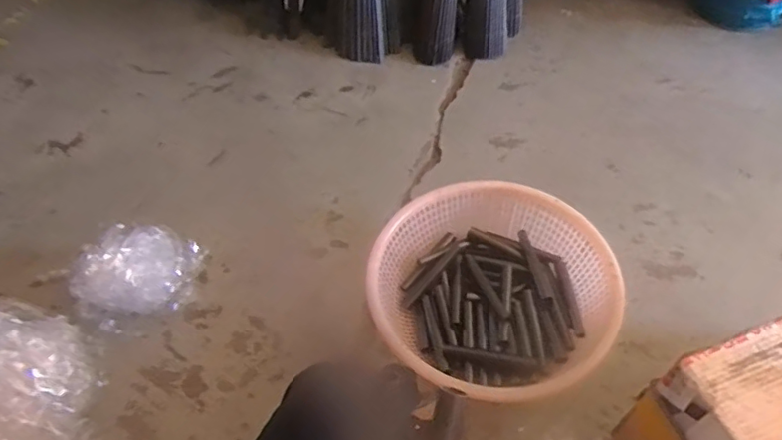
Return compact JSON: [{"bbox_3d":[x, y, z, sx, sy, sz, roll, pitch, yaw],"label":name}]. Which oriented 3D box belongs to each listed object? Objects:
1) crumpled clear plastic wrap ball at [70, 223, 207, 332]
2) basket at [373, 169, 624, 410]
[{"bbox_3d":[-0.457,0.101,1.010,0.176,0.150,0.173,-2,52,3],"label":"crumpled clear plastic wrap ball"},{"bbox_3d":[0.171,0.118,0.956,0.383,0.161,0.394,-8,52,-2],"label":"basket"}]

